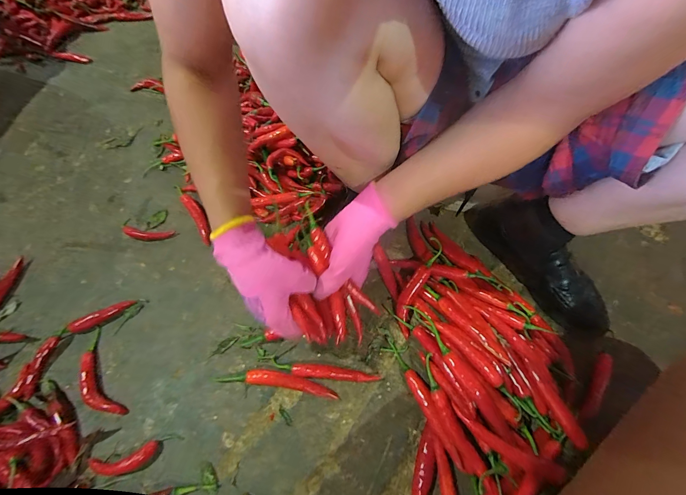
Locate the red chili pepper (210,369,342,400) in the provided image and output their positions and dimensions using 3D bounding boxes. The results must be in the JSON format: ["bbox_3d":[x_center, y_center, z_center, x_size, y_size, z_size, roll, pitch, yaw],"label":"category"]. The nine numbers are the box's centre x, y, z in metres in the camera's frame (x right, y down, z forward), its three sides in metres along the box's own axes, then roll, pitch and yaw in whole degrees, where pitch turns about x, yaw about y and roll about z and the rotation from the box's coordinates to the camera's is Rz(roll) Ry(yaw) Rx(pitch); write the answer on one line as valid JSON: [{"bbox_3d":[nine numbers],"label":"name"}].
[{"bbox_3d":[-0.092,0.188,0.445,0.170,0.016,0.024,7,59,4],"label":"red chili pepper"}]

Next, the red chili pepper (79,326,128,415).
[{"bbox_3d":[-0.352,0.180,0.450,0.036,0.017,0.137,-30,64,-17],"label":"red chili pepper"}]

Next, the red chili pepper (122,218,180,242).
[{"bbox_3d":[-0.358,-0.027,0.581,0.102,0.014,0.032,13,60,7],"label":"red chili pepper"}]

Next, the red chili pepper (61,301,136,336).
[{"bbox_3d":[-0.379,0.106,0.487,0.102,0.017,0.022,-28,63,-16],"label":"red chili pepper"}]

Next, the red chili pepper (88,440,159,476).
[{"bbox_3d":[-0.275,0.266,0.394,0.079,0.015,0.026,-14,60,-9],"label":"red chili pepper"}]

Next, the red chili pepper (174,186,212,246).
[{"bbox_3d":[-0.277,-0.067,0.597,0.027,0.017,0.164,-31,64,-18],"label":"red chili pepper"}]

